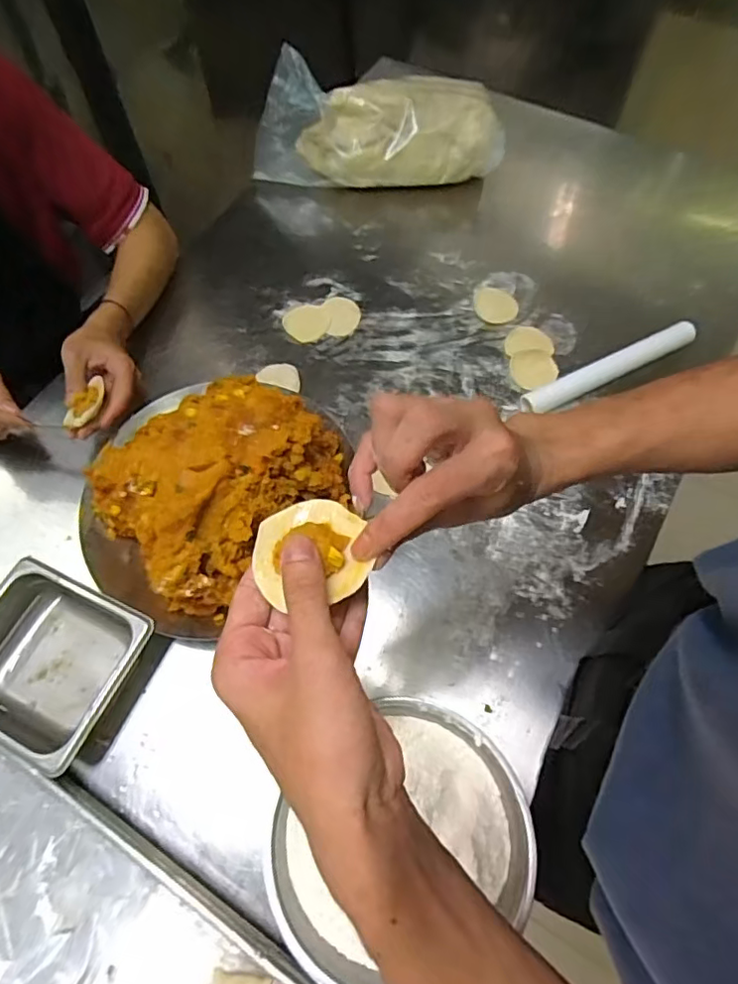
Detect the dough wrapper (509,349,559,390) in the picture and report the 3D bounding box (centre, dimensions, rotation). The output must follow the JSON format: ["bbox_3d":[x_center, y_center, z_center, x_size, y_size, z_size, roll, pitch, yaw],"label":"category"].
[{"bbox_3d":[0.224,-0.170,0.775,0.064,0.004,0.056,-25,74,-5],"label":"dough wrapper"}]

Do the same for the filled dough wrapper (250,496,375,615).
[{"bbox_3d":[-0.033,0.031,0.312,0.062,0.012,0.060,0,63,1],"label":"filled dough wrapper"}]

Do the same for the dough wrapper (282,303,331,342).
[{"bbox_3d":[-0.089,-0.246,0.813,0.064,0.004,0.065,-39,69,-17],"label":"dough wrapper"}]

